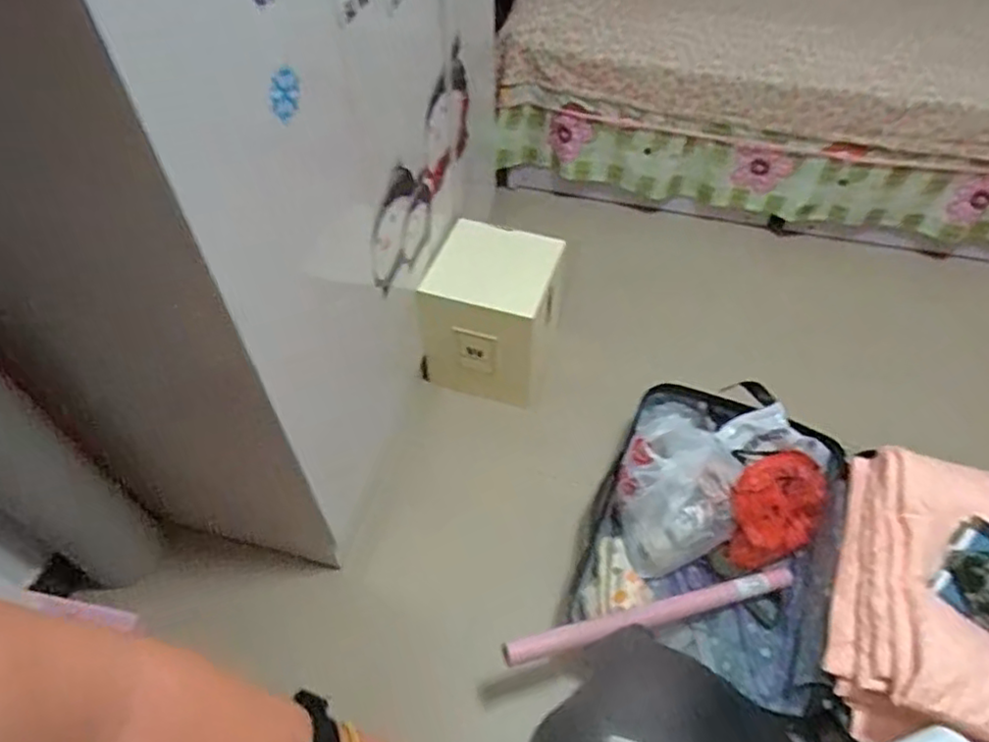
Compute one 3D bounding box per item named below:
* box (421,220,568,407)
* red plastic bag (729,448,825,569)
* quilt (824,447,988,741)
[{"bbox_3d":[-0.005,-0.124,1.493,0.254,0.293,0.277,13,53,12],"label":"box"},{"bbox_3d":[0.520,0.263,1.236,0.228,0.114,0.148,-36,59,-24],"label":"red plastic bag"},{"bbox_3d":[0.732,0.354,1.023,0.345,0.135,0.485,15,53,14],"label":"quilt"}]

